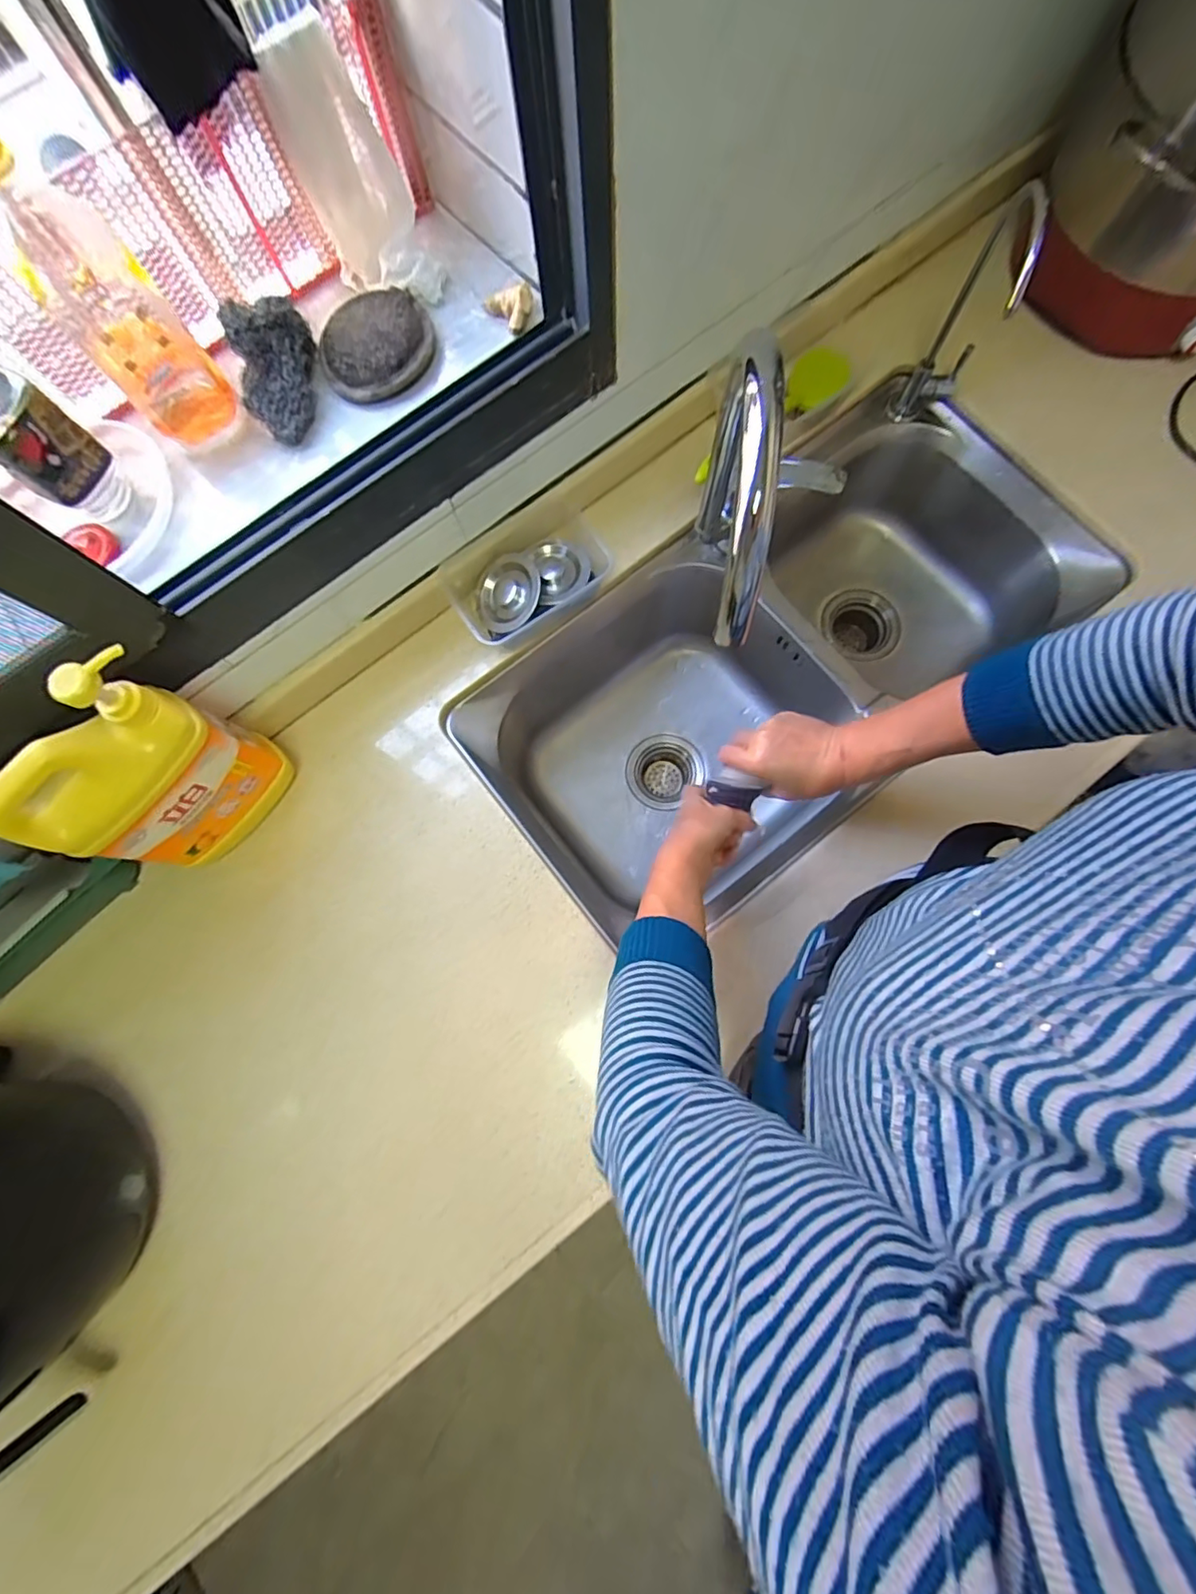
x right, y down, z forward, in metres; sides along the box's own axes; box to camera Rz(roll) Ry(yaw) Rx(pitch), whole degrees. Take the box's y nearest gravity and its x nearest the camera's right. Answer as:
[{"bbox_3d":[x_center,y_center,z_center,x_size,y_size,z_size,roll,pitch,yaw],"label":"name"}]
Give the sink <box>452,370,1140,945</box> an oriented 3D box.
[{"bbox_3d":[0.209,-0.152,0.755,0.716,0.238,0.363,-39,80,-6],"label":"sink"}]

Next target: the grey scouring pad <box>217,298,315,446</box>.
[{"bbox_3d":[-0.296,-0.389,0.530,0.060,0.070,0.109,1,79,2],"label":"grey scouring pad"}]

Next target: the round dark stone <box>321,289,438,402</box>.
[{"bbox_3d":[-0.210,-0.429,0.548,0.110,0.028,0.099,-25,79,-3],"label":"round dark stone"}]

